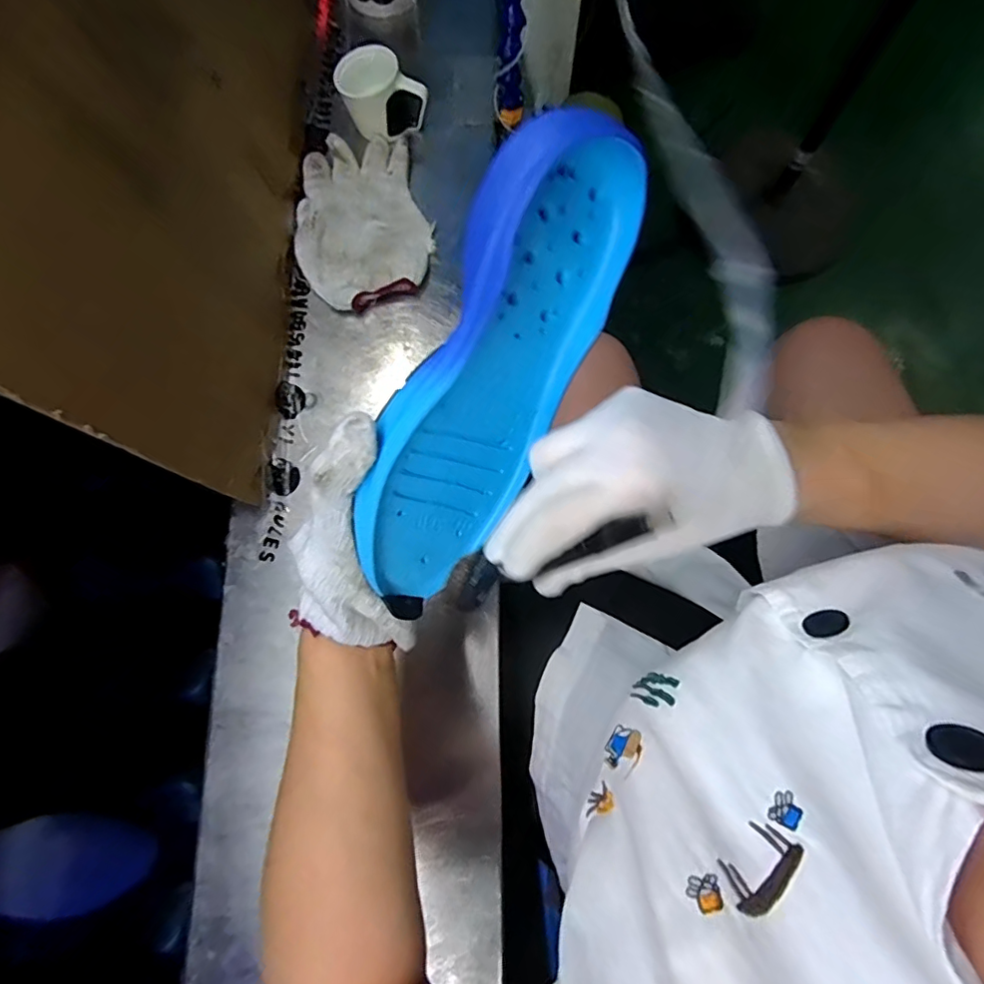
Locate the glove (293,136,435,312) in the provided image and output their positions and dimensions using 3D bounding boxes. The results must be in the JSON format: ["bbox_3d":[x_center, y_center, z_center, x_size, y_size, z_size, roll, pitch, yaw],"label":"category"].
[{"bbox_3d":[-0.132,-0.279,0.565,0.132,0.026,0.188,-9,76,-2],"label":"glove"}]

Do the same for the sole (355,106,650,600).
[{"bbox_3d":[0.007,-0.056,0.295,0.029,0.101,0.248,39,107,46],"label":"sole"}]

